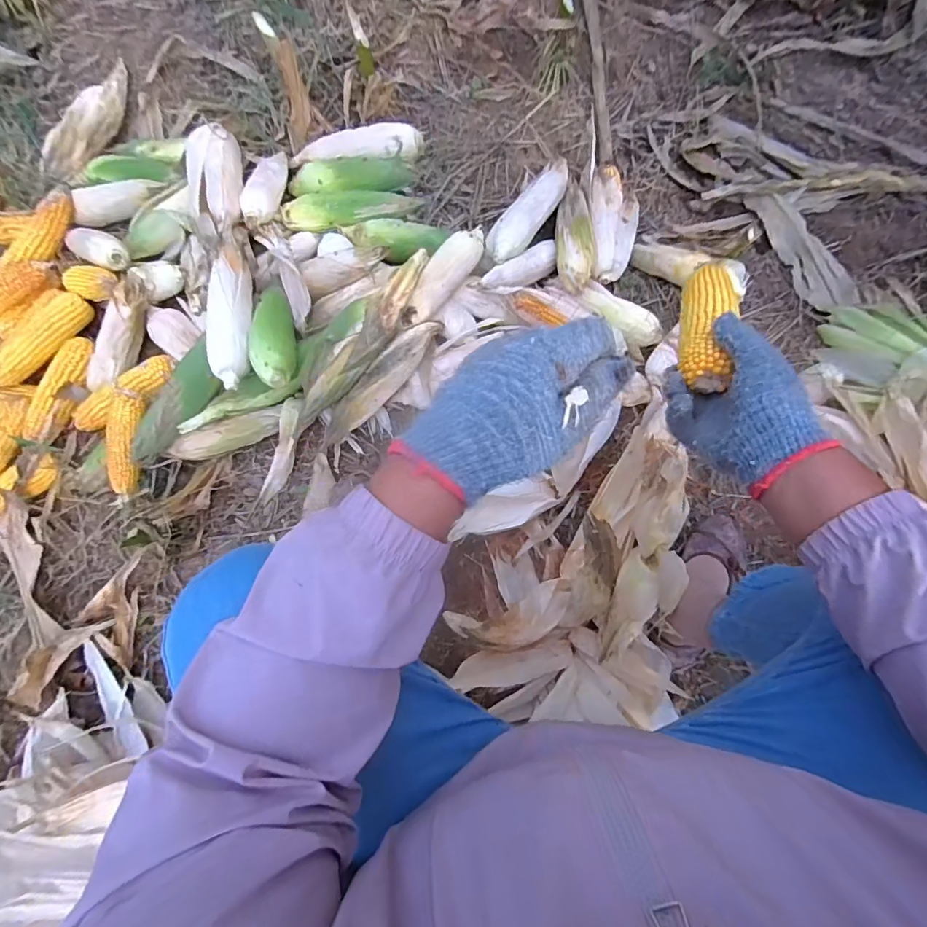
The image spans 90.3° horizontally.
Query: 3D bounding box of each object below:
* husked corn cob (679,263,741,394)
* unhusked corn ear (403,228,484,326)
[{"bbox_3d":[0.236,-0.140,0.446,0.041,0.035,0.145,17,63,4],"label":"husked corn cob"},{"bbox_3d":[-0.035,-0.321,0.787,0.053,0.047,0.201,36,86,6],"label":"unhusked corn ear"}]

